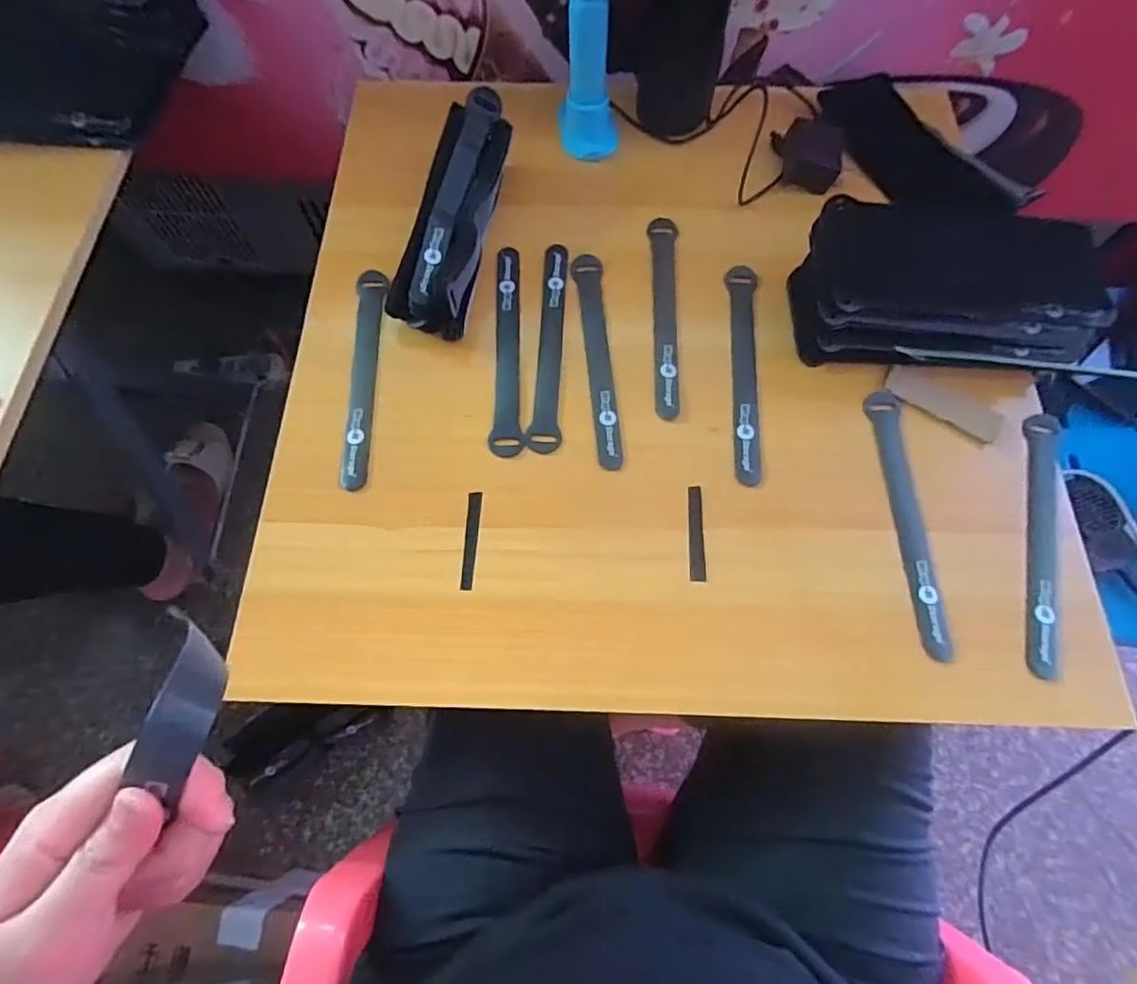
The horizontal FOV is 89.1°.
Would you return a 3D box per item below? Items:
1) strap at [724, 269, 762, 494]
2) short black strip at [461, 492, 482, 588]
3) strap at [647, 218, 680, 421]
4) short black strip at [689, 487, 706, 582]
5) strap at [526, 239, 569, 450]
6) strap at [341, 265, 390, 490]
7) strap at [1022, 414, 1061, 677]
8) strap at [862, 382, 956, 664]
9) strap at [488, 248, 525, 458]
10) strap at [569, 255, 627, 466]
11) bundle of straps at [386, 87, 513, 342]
[{"bbox_3d":[0.140,-0.100,0.461,0.024,0.006,0.201,6,68,2],"label":"strap"},{"bbox_3d":[-0.069,0.034,0.409,0.009,0.005,0.070,1,68,0],"label":"short black strip"},{"bbox_3d":[0.080,-0.152,0.486,0.025,0.004,0.205,4,65,2],"label":"strap"},{"bbox_3d":[0.091,0.029,0.409,0.010,0.004,0.069,3,68,1],"label":"short black strip"},{"bbox_3d":[-0.013,-0.125,0.472,0.024,0.004,0.203,4,68,1],"label":"strap"},{"bbox_3d":[-0.162,-0.097,0.462,0.024,0.004,0.203,-1,66,-9],"label":"strap"},{"bbox_3d":[0.335,0.029,0.407,0.021,0.007,0.201,17,68,6],"label":"strap"},{"bbox_3d":[0.243,0.017,0.411,0.024,0.010,0.195,-6,66,10],"label":"strap"},{"bbox_3d":[-0.048,-0.122,0.472,0.025,0.005,0.201,0,68,-1],"label":"strap"},{"bbox_3d":[0.023,-0.113,0.467,0.025,0.004,0.205,-3,66,-2],"label":"strap"},{"bbox_3d":[-0.099,-0.232,0.487,0.065,0.058,0.219,9,68,3],"label":"bundle of straps"}]

